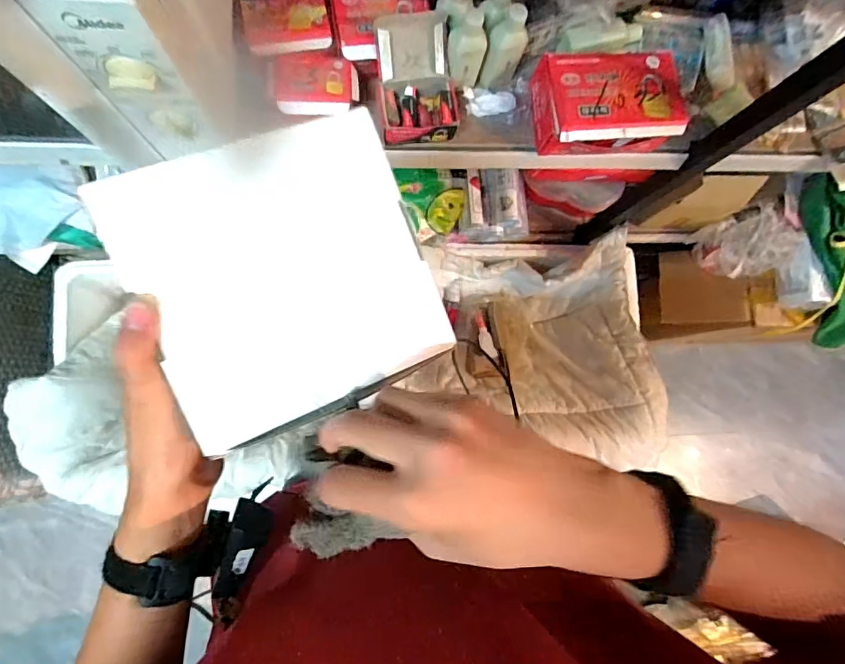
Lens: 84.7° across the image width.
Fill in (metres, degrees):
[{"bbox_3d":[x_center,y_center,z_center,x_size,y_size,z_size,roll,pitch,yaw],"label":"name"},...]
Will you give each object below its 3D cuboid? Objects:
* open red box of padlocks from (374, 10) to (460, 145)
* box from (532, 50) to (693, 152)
[{"bbox_3d":[-0.007,-0.313,0.582,0.099,0.074,0.122,-9,85,-7],"label":"open red box of padlocks"},{"bbox_3d":[0.242,-0.300,0.607,0.177,0.059,0.123,-9,85,-7],"label":"box"}]

